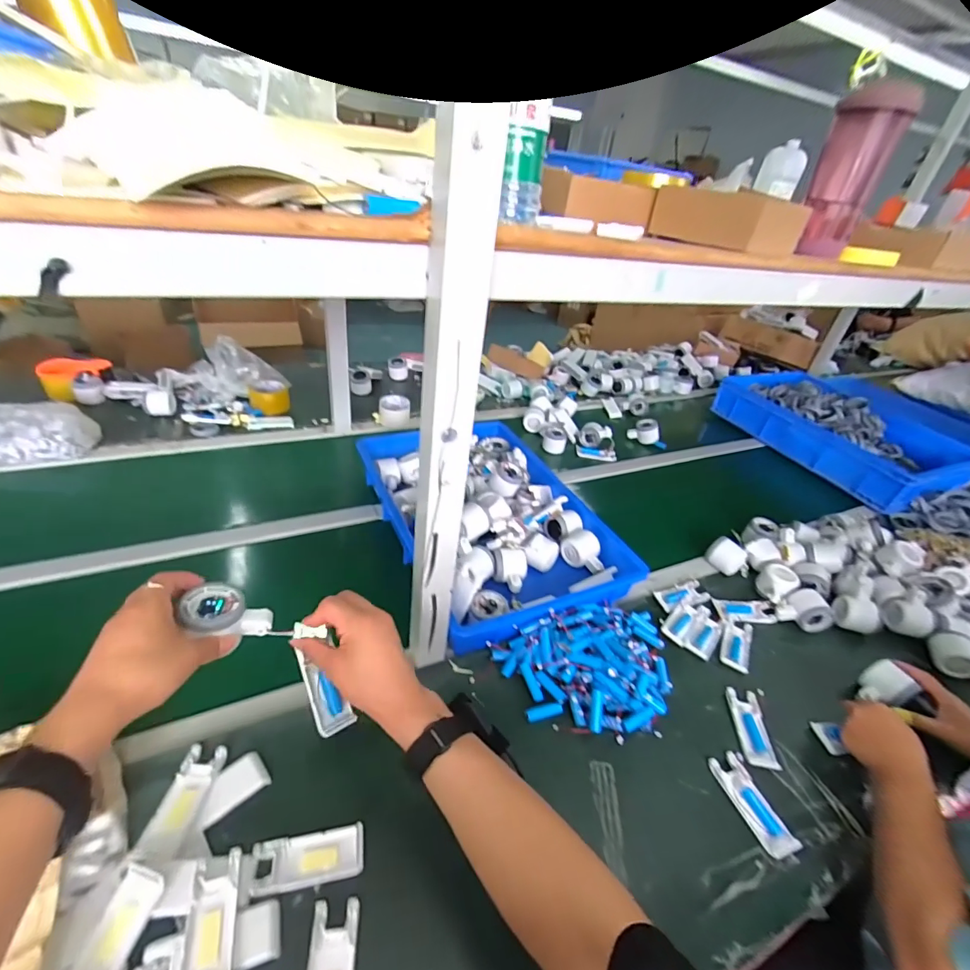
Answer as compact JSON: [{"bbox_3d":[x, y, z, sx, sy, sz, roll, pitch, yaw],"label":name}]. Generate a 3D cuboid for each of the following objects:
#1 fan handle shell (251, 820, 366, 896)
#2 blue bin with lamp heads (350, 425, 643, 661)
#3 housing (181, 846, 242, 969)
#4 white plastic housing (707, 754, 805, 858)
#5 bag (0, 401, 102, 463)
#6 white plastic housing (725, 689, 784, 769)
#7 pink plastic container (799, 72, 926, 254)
[{"bbox_3d":[-0.174,0.375,0.453,0.101,0.017,0.043,-2,37,-14],"label":"fan handle shell"},{"bbox_3d":[-0.002,0.033,0.899,0.366,0.103,0.570,-12,40,-25],"label":"blue bin with lamp heads"},{"bbox_3d":[-0.238,0.386,0.396,0.038,0.020,0.101,-6,38,-18],"label":"housing"},{"bbox_3d":[0.323,0.383,0.549,0.044,0.014,0.106,-5,38,-18],"label":"white plastic housing"},{"bbox_3d":[-0.962,-0.102,0.906,0.295,0.084,0.128,1,36,-9],"label":"bag"},{"bbox_3d":[0.358,0.325,0.610,0.042,0.012,0.103,9,36,2],"label":"white plastic housing"},{"bbox_3d":[0.508,-0.436,0.640,0.083,0.190,0.100,24,39,21],"label":"pink plastic container"}]

